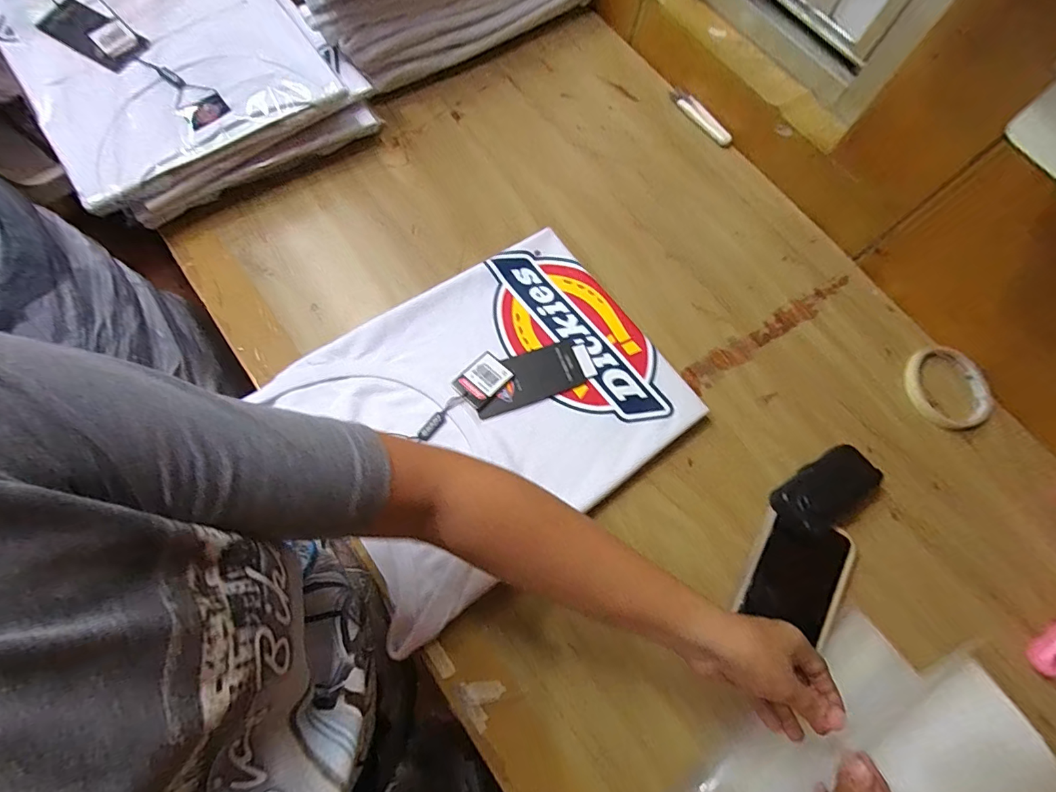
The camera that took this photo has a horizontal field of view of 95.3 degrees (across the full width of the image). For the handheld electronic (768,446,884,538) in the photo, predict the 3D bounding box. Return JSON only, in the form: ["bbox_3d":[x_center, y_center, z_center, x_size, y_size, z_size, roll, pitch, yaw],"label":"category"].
[{"bbox_3d":[0.273,0.087,0.439,0.101,0.032,0.049,-31,76,-13],"label":"handheld electronic"}]

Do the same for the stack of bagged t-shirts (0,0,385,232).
[{"bbox_3d":[-0.374,-0.357,0.525,0.286,0.082,0.328,-35,77,-14],"label":"stack of bagged t-shirts"}]

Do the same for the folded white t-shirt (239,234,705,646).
[{"bbox_3d":[-0.037,0.008,0.448,0.328,0.031,0.257,-34,77,-14],"label":"folded white t-shirt"}]

